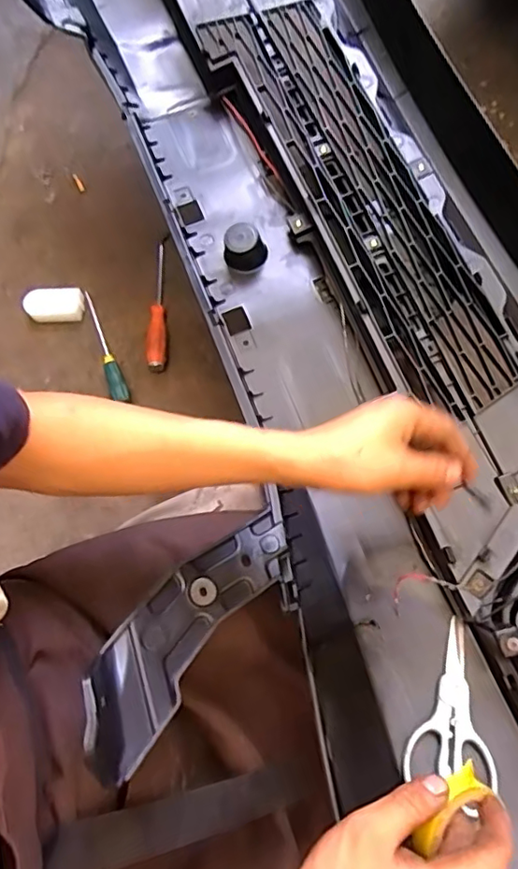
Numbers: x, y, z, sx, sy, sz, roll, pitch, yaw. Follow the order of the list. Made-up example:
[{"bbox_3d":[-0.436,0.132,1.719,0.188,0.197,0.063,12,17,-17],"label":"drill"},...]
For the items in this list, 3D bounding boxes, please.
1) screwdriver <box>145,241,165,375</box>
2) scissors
[{"bbox_3d":[-0.185,-0.231,1.009,0.030,0.043,0.257,-5,70,1],"label":"screwdriver"},{"bbox_3d":[0.169,0.237,0.493,0.072,0.009,0.147,12,59,7],"label":"scissors"}]

